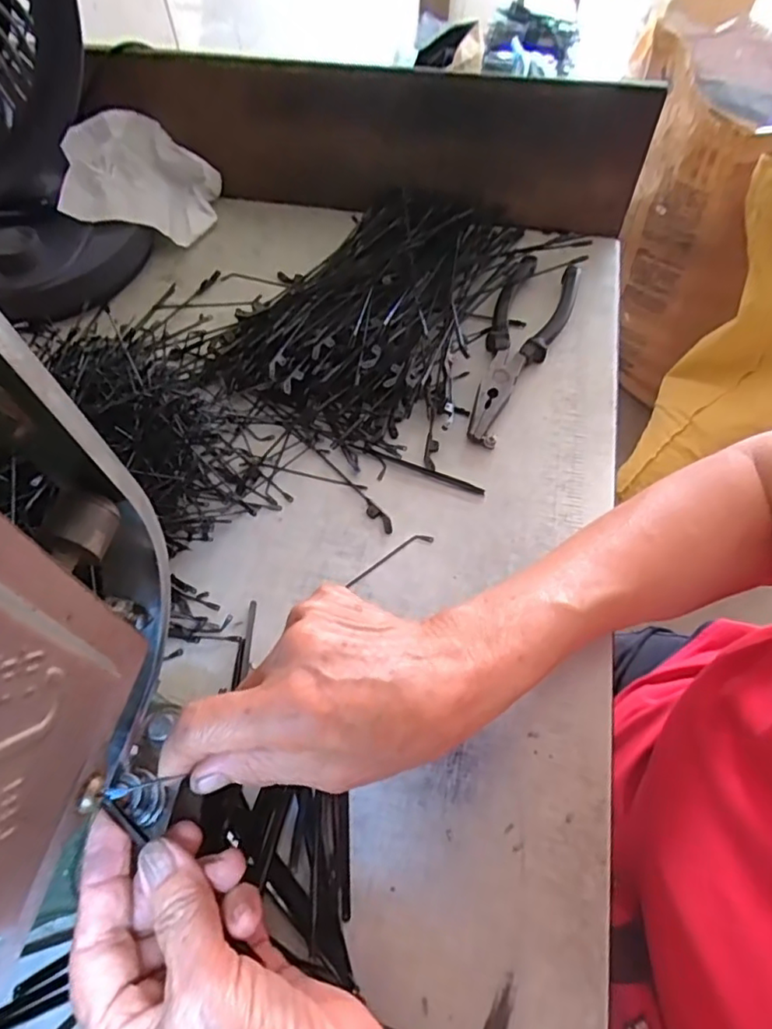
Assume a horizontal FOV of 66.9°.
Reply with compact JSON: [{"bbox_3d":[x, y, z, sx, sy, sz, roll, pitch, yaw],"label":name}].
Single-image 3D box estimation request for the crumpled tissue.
[{"bbox_3d":[-0.203,-0.276,0.494,0.118,0.070,0.098,-6,60,-4],"label":"crumpled tissue"}]

